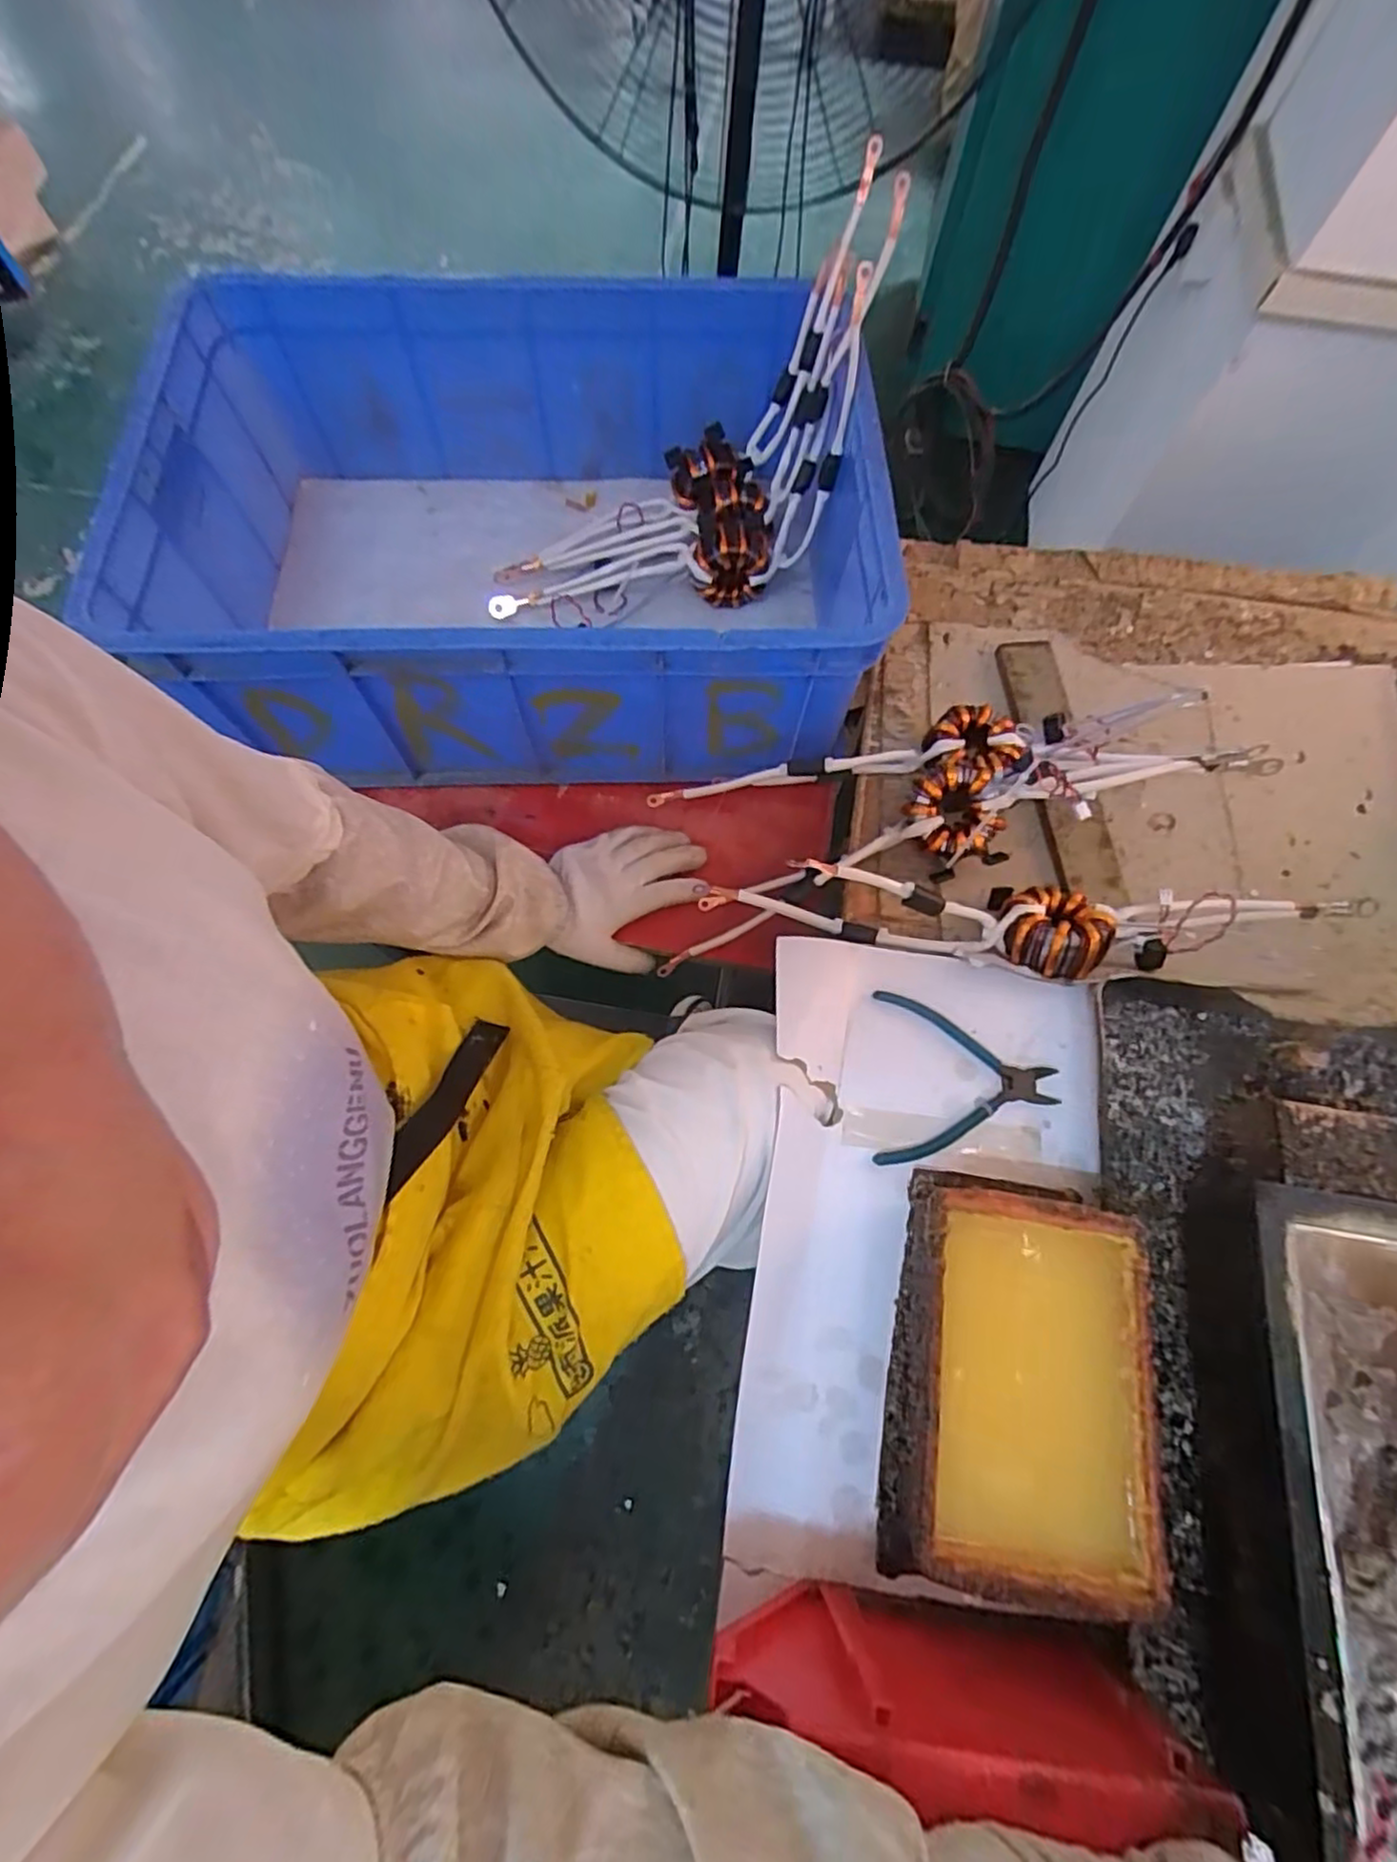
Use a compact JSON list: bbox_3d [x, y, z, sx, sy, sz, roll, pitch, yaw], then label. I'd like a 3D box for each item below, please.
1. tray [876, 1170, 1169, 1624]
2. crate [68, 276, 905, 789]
[{"bbox_3d":[0.194,0.274,0.436,0.136,0.065,0.227,10,69,1],"label":"tray"},{"bbox_3d":[-0.160,-0.365,0.674,0.603,0.216,0.423,0,69,-2],"label":"crate"}]

